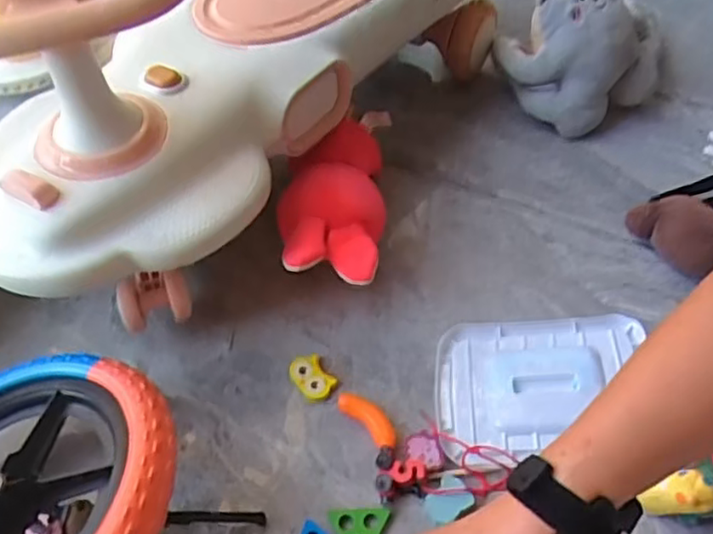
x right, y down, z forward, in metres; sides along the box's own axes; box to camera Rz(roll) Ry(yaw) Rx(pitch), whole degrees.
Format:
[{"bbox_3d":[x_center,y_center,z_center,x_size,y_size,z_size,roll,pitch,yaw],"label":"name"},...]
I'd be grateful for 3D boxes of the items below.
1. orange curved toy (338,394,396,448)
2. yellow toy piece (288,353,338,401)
[{"bbox_3d":[0.013,0.138,0.609,0.027,0.013,0.066,-35,58,-24],"label":"orange curved toy"},{"bbox_3d":[-0.043,0.106,0.641,0.034,0.012,0.051,-28,55,-20],"label":"yellow toy piece"}]

